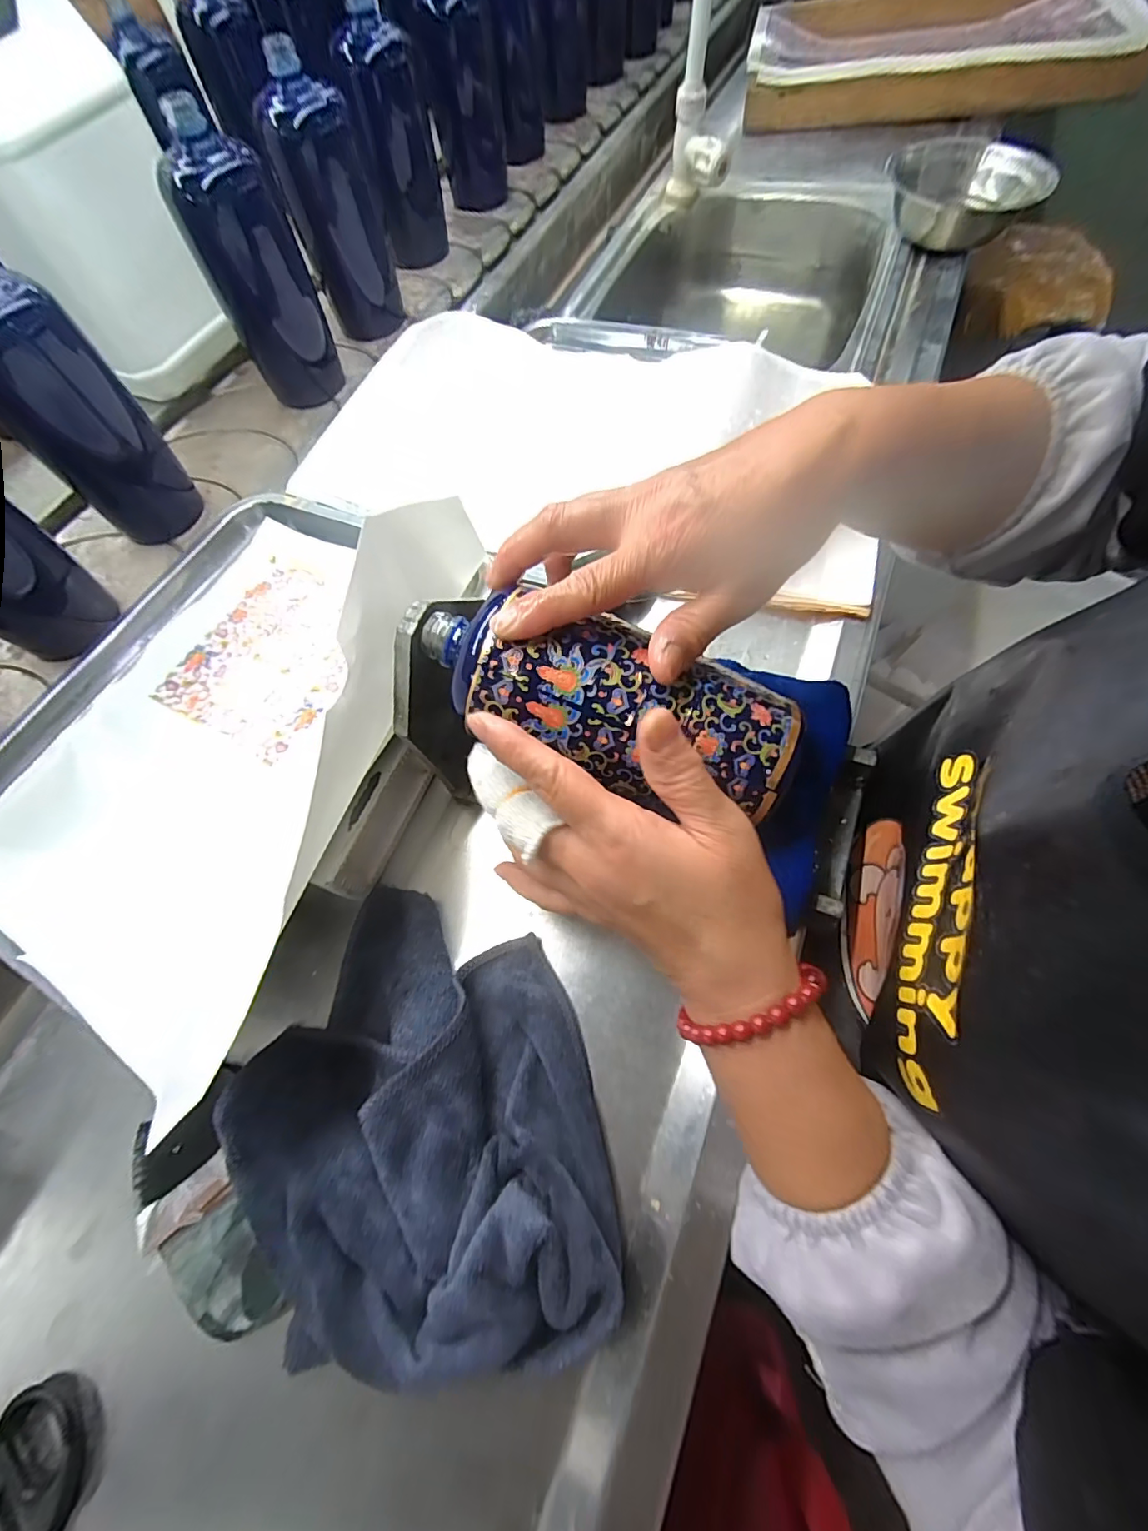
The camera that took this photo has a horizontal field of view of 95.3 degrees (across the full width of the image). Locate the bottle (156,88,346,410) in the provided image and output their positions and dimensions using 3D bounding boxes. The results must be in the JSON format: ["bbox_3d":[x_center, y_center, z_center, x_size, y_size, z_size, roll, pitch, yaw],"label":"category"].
[{"bbox_3d":[-0.280,-0.434,0.469,0.062,0.178,0.069,27,70,14],"label":"bottle"}]

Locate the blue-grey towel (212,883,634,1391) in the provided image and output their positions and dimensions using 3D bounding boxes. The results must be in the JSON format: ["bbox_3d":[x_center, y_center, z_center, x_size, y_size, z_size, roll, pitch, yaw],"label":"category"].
[{"bbox_3d":[-0.085,0.171,0.268,0.178,0.055,0.224,-19,67,-6],"label":"blue-grey towel"}]

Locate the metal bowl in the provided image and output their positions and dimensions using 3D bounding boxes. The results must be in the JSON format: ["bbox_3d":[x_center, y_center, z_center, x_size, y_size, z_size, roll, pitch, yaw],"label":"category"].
[{"bbox_3d":[0.422,-0.623,0.574,0.158,0.047,0.153,27,70,14],"label":"metal bowl"}]

